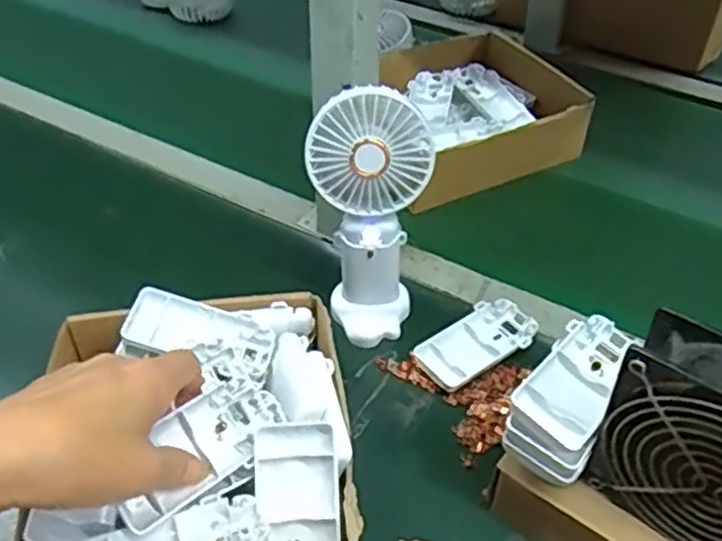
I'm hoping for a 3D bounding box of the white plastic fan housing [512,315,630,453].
[{"bbox_3d":[0.128,0.063,0.426,0.045,0.015,0.089,29,51,27],"label":"white plastic fan housing"}]

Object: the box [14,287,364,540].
[{"bbox_3d":[-0.097,0.113,0.444,0.174,0.100,0.211,-4,45,-4],"label":"box"}]

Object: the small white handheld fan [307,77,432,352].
[{"bbox_3d":[0.011,-0.035,0.527,0.075,0.182,0.060,-16,46,-15],"label":"small white handheld fan"}]

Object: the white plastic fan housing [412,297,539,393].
[{"bbox_3d":[0.088,0.058,0.559,0.095,0.018,0.048,-31,52,-27],"label":"white plastic fan housing"}]

